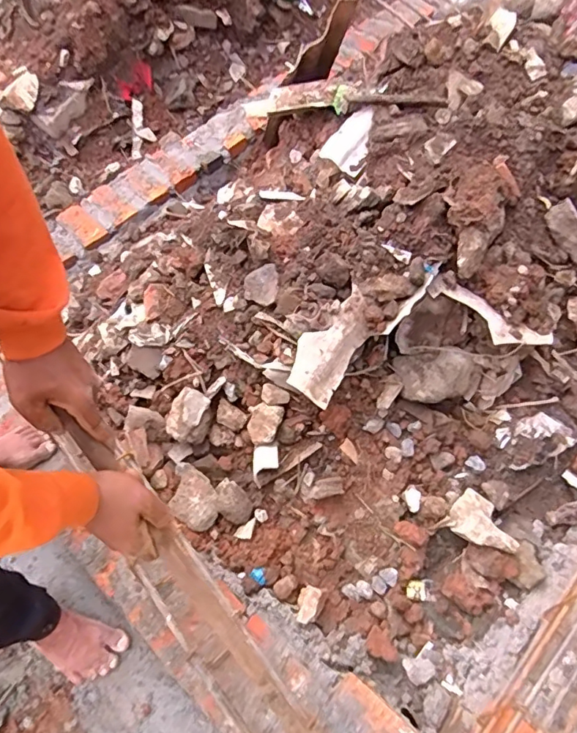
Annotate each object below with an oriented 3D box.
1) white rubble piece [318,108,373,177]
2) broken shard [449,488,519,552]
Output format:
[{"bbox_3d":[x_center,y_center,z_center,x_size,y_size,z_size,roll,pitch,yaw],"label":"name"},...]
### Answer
[{"bbox_3d":[0.139,-0.474,1.075,0.109,0.013,0.128,42,97,21],"label":"white rubble piece"},{"bbox_3d":[0.375,0.301,0.972,0.129,0.026,0.089,34,67,21],"label":"broken shard"}]

